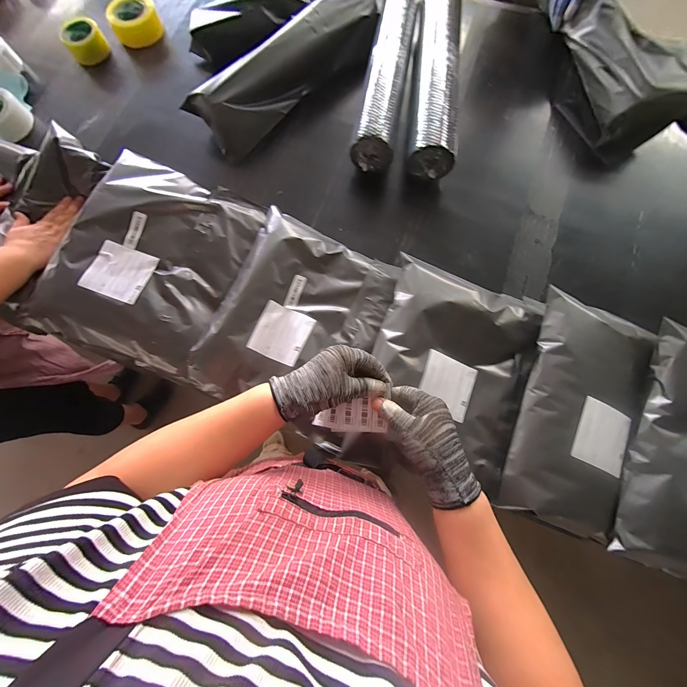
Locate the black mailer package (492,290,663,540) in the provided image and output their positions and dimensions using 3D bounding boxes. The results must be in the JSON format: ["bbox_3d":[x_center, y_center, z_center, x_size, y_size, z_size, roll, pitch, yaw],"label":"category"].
[{"bbox_3d":[0.395,0.112,0.494,0.184,0.052,0.361,20,78,5],"label":"black mailer package"}]

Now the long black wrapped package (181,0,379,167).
[{"bbox_3d":[-0.127,-0.667,0.711,0.143,0.095,0.520,42,80,10],"label":"long black wrapped package"}]

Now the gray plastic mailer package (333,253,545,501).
[{"bbox_3d":[0.182,0.057,0.511,0.269,0.052,0.370,17,77,5],"label":"gray plastic mailer package"}]

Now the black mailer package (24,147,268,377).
[{"bbox_3d":[-0.359,-0.158,0.557,0.304,0.060,0.376,22,78,6],"label":"black mailer package"}]

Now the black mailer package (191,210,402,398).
[{"bbox_3d":[-0.078,-0.052,0.552,0.284,0.045,0.359,22,78,6],"label":"black mailer package"}]

